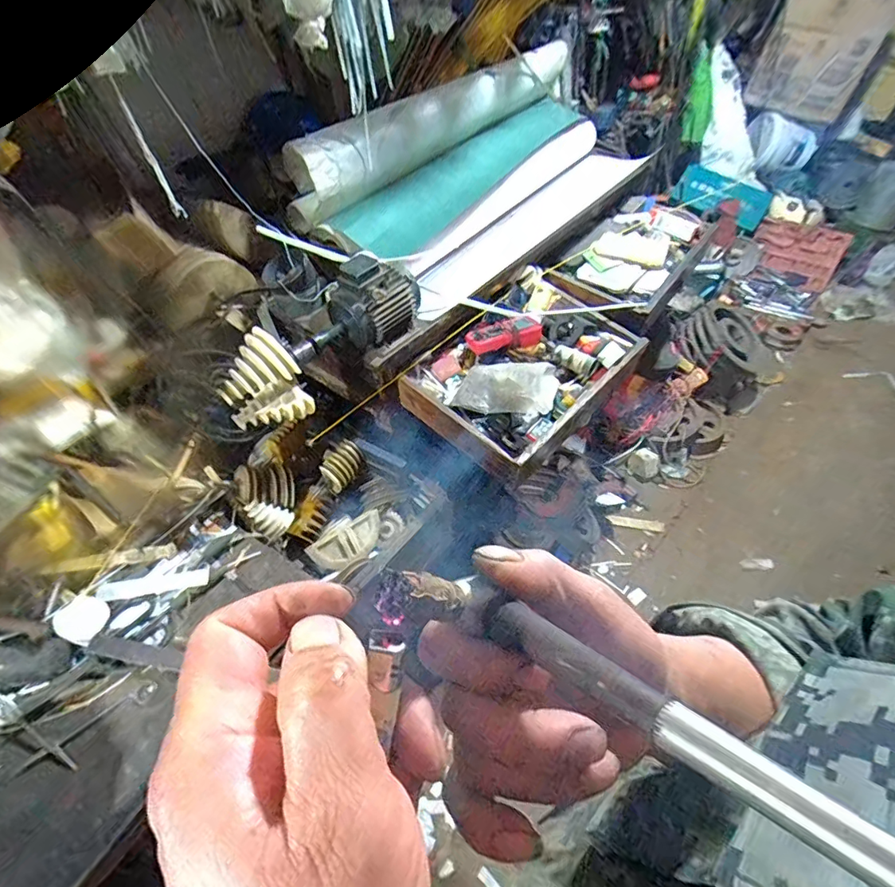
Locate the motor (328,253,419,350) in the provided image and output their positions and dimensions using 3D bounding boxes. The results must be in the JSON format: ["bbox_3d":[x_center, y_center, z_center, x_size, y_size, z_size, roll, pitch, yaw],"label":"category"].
[{"bbox_3d":[-0.160,-0.301,0.986,0.129,0.144,0.169,30,58,28],"label":"motor"}]

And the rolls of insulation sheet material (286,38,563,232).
[{"bbox_3d":[0.006,-0.900,1.323,0.157,0.157,1.111,31,59,29],"label":"rolls of insulation sheet material"}]

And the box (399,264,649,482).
[{"bbox_3d":[0.202,-0.203,1.144,0.350,0.114,0.563,34,60,30],"label":"box"}]

